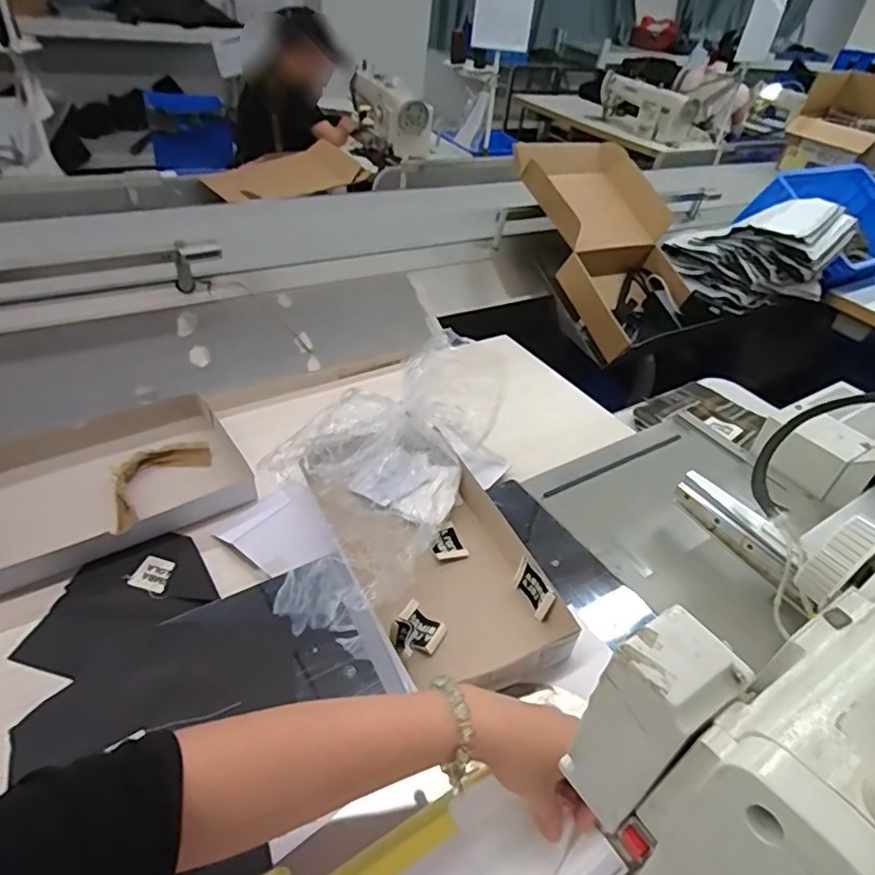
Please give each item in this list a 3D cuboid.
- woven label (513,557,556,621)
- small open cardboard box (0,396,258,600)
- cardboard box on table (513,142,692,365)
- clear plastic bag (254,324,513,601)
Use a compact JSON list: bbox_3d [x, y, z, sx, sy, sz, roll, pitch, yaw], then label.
[{"bbox_3d":[0.092,0.146,0.567,0.014,0.036,0.053,-12,44,-23],"label":"woven label"},{"bbox_3d":[-0.361,0.053,0.633,0.287,0.043,0.187,-24,46,-31],"label":"small open cardboard box"},{"bbox_3d":[0.444,-0.501,1.480,0.388,0.115,0.596,-16,81,-27],"label":"cardboard box on table"},{"bbox_3d":[-0.051,0.031,0.625,0.150,0.126,0.280,21,41,14],"label":"clear plastic bag"}]

